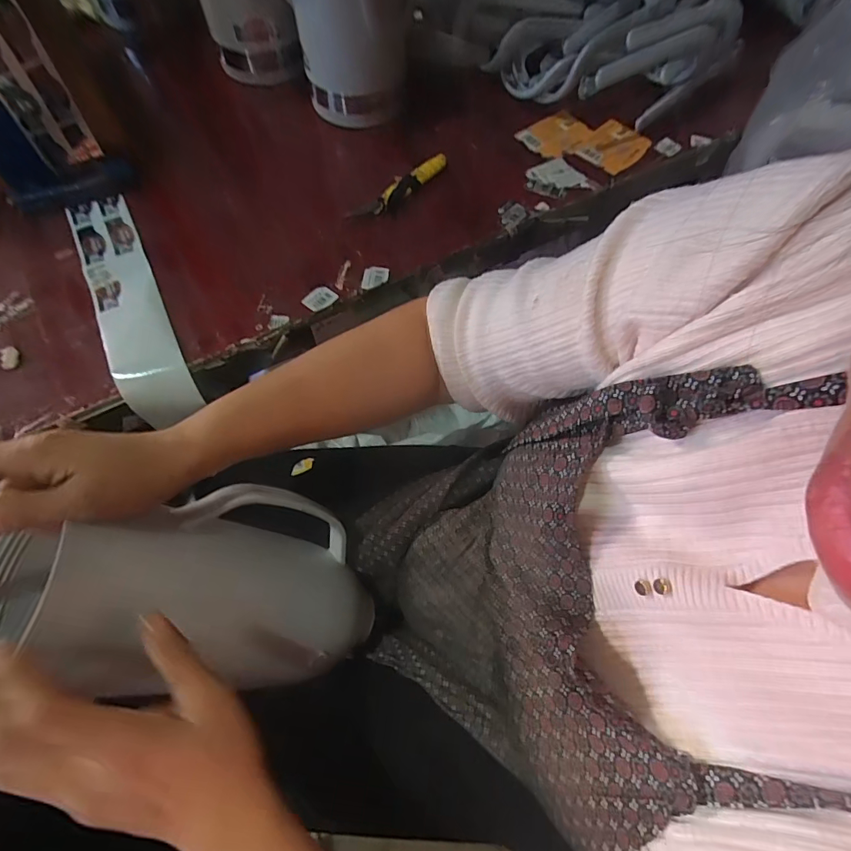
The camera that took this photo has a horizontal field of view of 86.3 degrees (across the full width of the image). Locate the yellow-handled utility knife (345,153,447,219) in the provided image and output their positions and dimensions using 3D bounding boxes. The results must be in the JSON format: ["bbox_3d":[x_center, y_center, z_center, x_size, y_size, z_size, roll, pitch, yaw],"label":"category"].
[{"bbox_3d":[-0.032,-0.298,0.573,0.034,0.027,0.152,36,65,15],"label":"yellow-handled utility knife"}]

